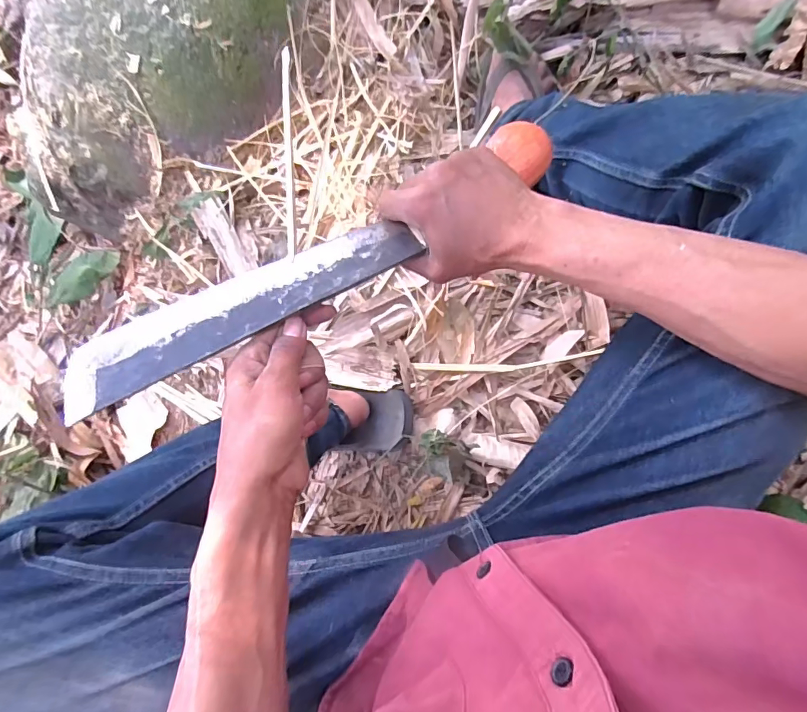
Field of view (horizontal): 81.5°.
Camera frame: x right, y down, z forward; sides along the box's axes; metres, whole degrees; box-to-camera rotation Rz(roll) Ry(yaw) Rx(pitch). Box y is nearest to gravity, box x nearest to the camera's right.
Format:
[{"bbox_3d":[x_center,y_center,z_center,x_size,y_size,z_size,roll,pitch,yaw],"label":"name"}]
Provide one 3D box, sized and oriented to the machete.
[{"bbox_3d":[-0.042,-0.074,0.330,0.383,0.017,0.054,-32,81,-15],"label":"machete"}]

